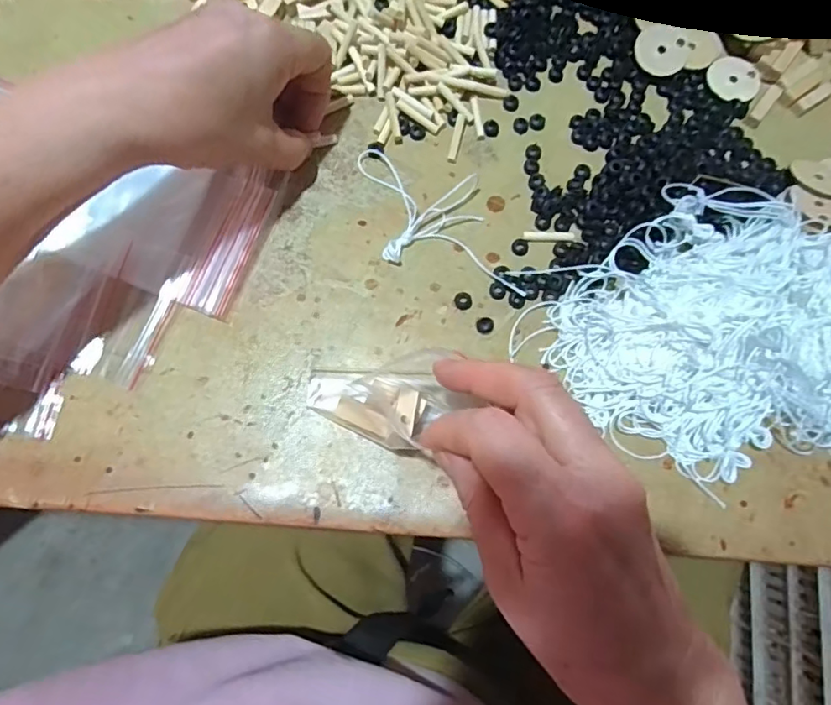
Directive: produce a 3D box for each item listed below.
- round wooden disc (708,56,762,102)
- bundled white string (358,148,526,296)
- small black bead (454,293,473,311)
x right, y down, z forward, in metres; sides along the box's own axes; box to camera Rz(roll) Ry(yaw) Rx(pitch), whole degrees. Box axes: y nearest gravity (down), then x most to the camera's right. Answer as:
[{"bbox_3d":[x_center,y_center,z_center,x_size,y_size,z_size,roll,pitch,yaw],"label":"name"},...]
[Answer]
[{"bbox_3d":[0.209,-0.180,0.355,0.032,0.004,0.034,0,77,-1],"label":"round wooden disc"},{"bbox_3d":[0.014,-0.081,0.331,0.112,0.006,0.067,15,77,2],"label":"bundled white string"},{"bbox_3d":[0.028,-0.030,0.320,0.011,0.004,0.010,0,77,-1],"label":"small black bead"}]

